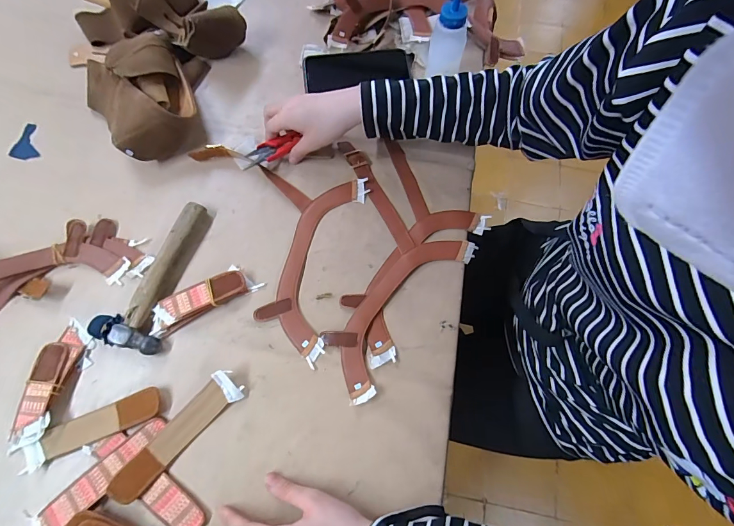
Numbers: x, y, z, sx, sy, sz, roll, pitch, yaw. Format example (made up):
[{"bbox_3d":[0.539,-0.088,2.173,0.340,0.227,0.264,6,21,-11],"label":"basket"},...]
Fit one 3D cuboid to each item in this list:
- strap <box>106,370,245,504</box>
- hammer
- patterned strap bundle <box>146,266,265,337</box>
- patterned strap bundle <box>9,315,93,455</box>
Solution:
[{"bbox_3d":[-0.201,0.182,0.385,0.036,0.016,0.150,43,74,13],"label":"strap"},{"bbox_3d":[-0.261,0.009,0.443,0.078,0.023,0.184,12,70,2],"label":"hammer"},{"bbox_3d":[-0.196,0.042,0.435,0.129,0.016,0.038,-27,73,-11],"label":"patterned strap bundle"},{"bbox_3d":[-0.350,0.133,0.399,0.048,0.016,0.133,17,70,4],"label":"patterned strap bundle"}]

